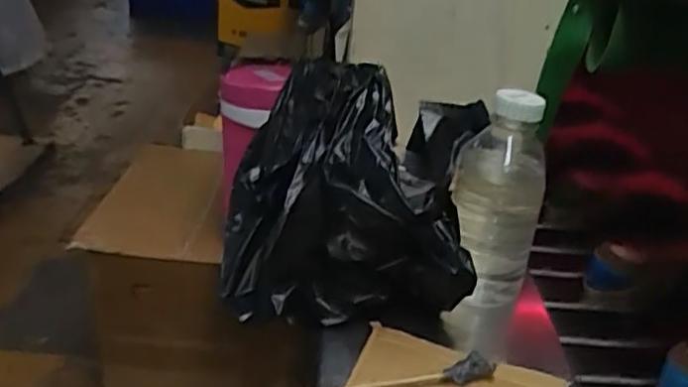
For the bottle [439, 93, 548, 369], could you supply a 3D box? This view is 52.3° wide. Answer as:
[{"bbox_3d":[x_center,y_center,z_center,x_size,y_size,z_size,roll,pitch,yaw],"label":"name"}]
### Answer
[{"bbox_3d":[0.151,0.029,0.720,0.090,0.264,0.092,12,28,11],"label":"bottle"}]

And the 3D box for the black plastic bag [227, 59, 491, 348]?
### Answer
[{"bbox_3d":[0.014,0.002,0.680,0.248,0.208,0.161,4,27,-5],"label":"black plastic bag"}]

